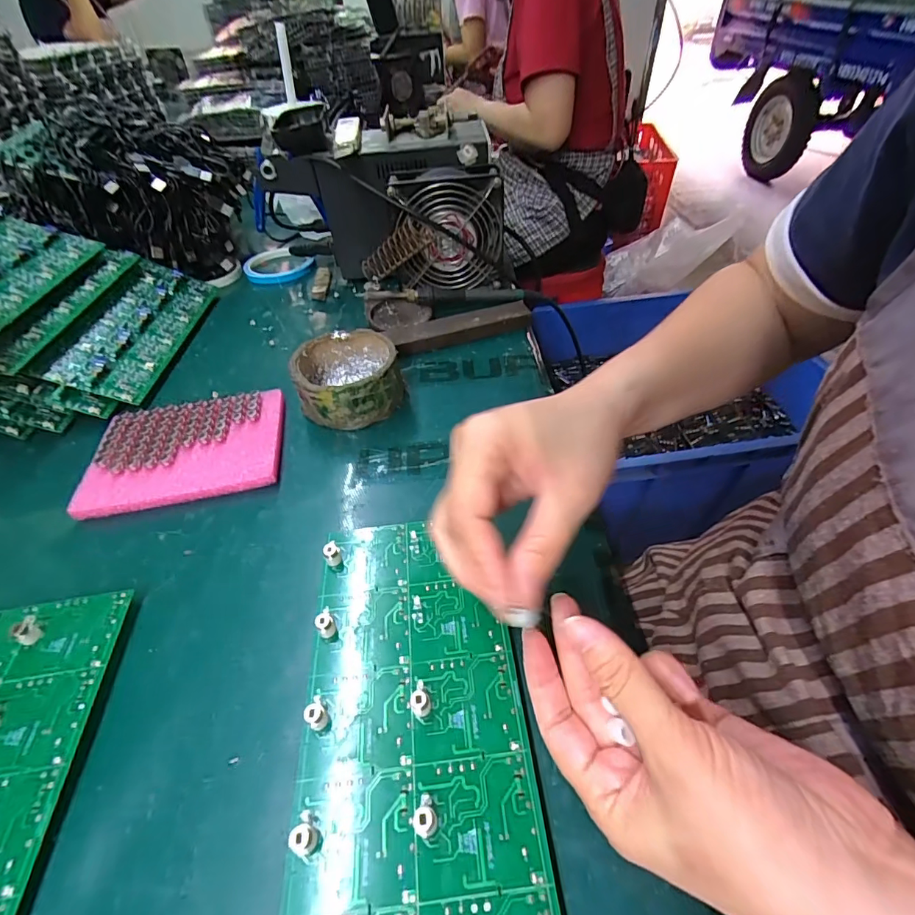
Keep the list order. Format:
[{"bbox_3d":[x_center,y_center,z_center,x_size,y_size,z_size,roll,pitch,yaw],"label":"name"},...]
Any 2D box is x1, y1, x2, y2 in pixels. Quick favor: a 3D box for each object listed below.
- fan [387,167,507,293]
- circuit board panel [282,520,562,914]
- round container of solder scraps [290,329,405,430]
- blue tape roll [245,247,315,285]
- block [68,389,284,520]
[{"bbox_3d":[-0.009,-0.242,0.492,0.116,0.106,0.053,-7,46,-4],"label":"fan"},{"bbox_3d":[-0.022,0.126,0.226,0.105,0.017,0.224,-6,46,-2],"label":"circuit board panel"},{"bbox_3d":[-0.094,-0.069,0.395,0.085,0.045,0.083,-2,46,2],"label":"round container of solder scraps"},{"bbox_3d":[-0.239,-0.257,0.605,0.084,0.016,0.089,-2,46,2],"label":"blue tape roll"},{"bbox_3d":[-0.214,-0.008,0.366,0.139,0.019,0.104,-12,47,-8],"label":"block"}]

